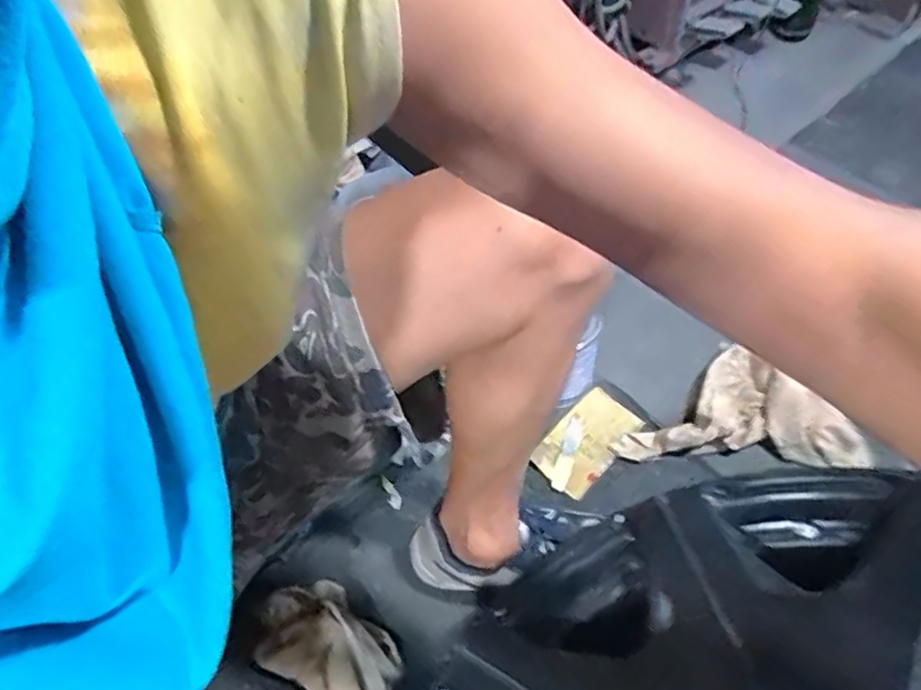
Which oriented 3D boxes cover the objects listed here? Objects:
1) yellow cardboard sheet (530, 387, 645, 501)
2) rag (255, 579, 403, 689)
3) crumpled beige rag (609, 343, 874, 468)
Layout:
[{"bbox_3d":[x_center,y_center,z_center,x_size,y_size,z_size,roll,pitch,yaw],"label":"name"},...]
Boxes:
[{"bbox_3d":[0.158,0.120,0.817,0.081,0.011,0.141,37,64,25],"label":"yellow cardboard sheet"},{"bbox_3d":[-0.136,0.306,0.660,0.175,0.058,0.102,31,62,22],"label":"rag"},{"bbox_3d":[0.346,0.072,0.819,0.285,0.052,0.146,4,55,5],"label":"crumpled beige rag"}]

